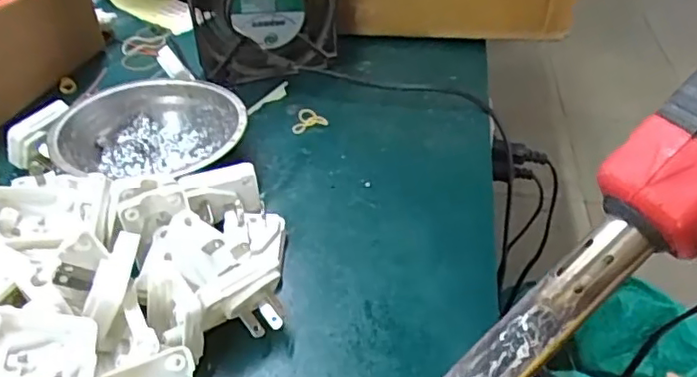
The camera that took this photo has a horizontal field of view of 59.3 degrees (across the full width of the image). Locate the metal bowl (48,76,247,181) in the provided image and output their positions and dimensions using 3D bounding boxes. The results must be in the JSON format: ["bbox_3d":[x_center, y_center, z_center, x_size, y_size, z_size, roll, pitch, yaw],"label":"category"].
[{"bbox_3d":[-0.135,-0.030,0.428,0.123,0.040,0.121,1,39,-1],"label":"metal bowl"}]

